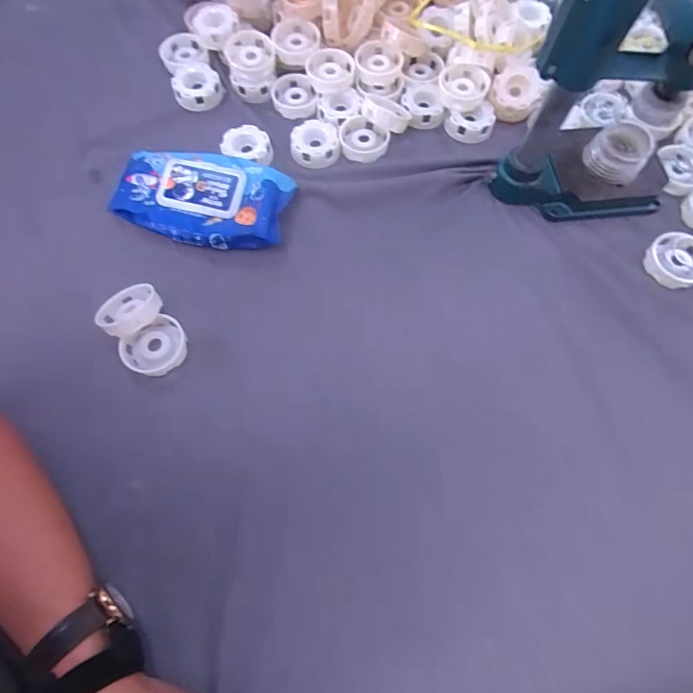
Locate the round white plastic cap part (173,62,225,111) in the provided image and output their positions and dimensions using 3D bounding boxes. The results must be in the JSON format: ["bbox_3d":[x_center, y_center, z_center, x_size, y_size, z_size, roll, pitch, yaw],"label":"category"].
[{"bbox_3d":[-0.203,-0.353,0.540,0.063,0.023,0.063,-20,71,-7],"label":"round white plastic cap part"}]

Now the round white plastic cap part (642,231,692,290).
[{"bbox_3d":[0.382,-0.101,0.454,0.065,0.024,0.063,0,70,0],"label":"round white plastic cap part"}]

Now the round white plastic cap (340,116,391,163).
[{"bbox_3d":[0.024,-0.268,0.515,0.062,0.018,0.058,0,70,0],"label":"round white plastic cap"}]

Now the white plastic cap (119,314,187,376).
[{"bbox_3d":[-0.202,0.001,0.417,0.062,0.024,0.060,0,70,0],"label":"white plastic cap"}]

